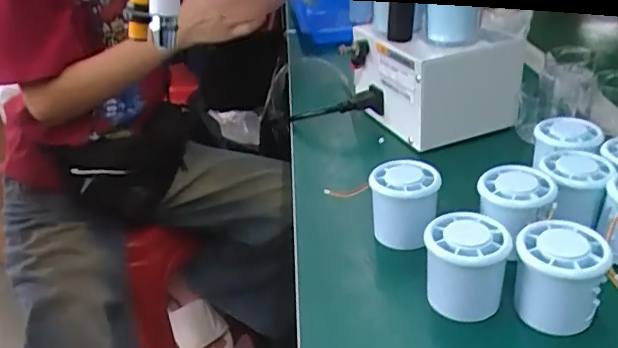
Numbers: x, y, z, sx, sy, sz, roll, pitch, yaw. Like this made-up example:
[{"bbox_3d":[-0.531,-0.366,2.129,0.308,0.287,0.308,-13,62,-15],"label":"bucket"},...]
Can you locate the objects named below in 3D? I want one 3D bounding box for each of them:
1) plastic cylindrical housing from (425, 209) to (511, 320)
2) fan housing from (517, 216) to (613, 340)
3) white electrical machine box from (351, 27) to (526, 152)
[{"bbox_3d":[0.111,0.067,0.396,0.053,0.063,0.047,8,32,21],"label":"plastic cylindrical housing"},{"bbox_3d":[0.168,0.070,0.375,0.052,0.057,0.048,11,33,25],"label":"fan housing"},{"bbox_3d":[0.139,-0.116,0.661,0.134,0.099,0.167,-15,31,-18],"label":"white electrical machine box"}]

